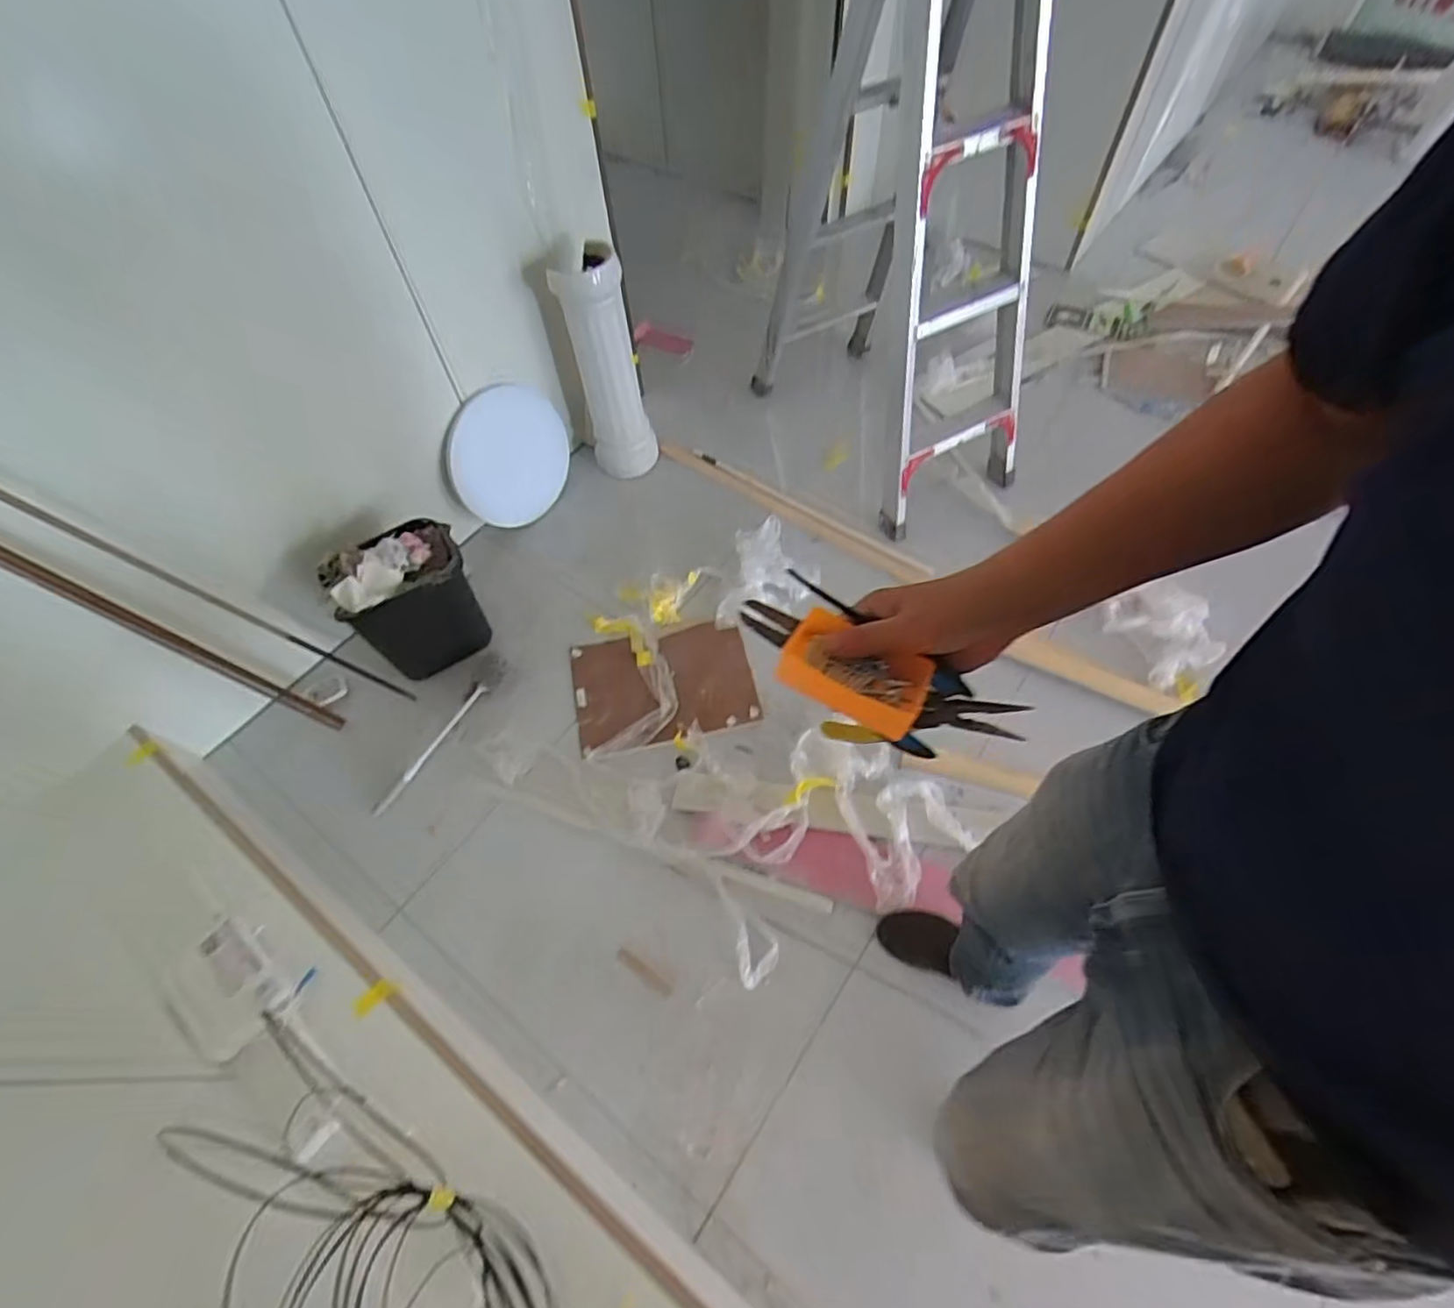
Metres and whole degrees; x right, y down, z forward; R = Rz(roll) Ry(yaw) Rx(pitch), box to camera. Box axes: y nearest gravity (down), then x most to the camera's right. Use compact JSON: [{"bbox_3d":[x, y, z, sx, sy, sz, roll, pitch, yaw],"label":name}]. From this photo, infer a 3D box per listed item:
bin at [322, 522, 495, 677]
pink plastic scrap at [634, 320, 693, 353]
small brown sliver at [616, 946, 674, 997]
[{"bbox_3d":[-0.660,-0.110,1.408,0.240,0.316,0.179,-19,60,-10],"label":"bin"},{"bbox_3d":[-0.167,-0.841,1.776,0.185,0.054,0.033,0,52,-36],"label":"pink plastic scrap"},{"bbox_3d":[-0.158,0.606,1.265,0.126,0.013,0.028,30,64,18],"label":"small brown sliver"}]

